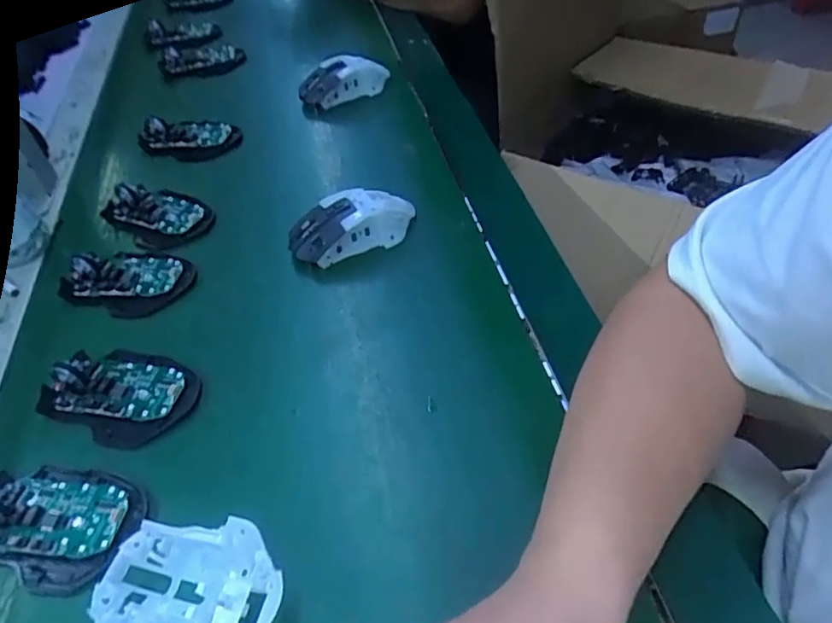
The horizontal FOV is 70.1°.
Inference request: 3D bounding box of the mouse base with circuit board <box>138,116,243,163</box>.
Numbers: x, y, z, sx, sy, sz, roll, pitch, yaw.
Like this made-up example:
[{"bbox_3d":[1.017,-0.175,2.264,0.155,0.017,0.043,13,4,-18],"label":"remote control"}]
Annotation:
[{"bbox_3d":[-0.263,-0.206,0.681,0.112,0.028,0.056,3,48,10],"label":"mouse base with circuit board"}]

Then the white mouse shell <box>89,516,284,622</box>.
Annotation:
[{"bbox_3d":[-0.120,0.151,0.317,0.112,0.042,0.068,3,47,11],"label":"white mouse shell"}]

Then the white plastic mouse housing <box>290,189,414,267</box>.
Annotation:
[{"bbox_3d":[-0.056,-0.081,0.528,0.117,0.038,0.060,-22,48,-13],"label":"white plastic mouse housing"}]

